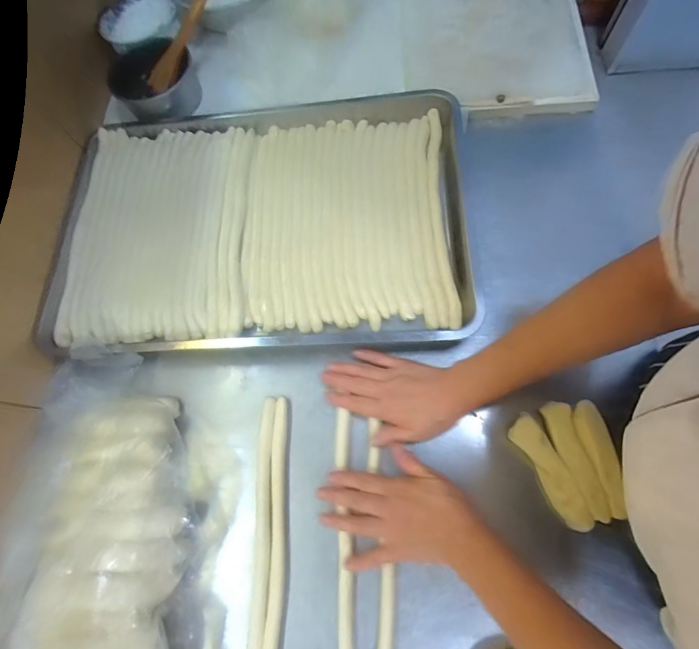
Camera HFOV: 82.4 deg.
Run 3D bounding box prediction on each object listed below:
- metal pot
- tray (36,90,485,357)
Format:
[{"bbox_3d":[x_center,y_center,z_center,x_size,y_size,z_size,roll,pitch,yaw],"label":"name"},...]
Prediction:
[{"bbox_3d":[-0.322,-0.413,0.662,0.134,0.055,0.151,-18,71,-1],"label":"metal pot"},{"bbox_3d":[-0.131,-0.152,0.587,0.593,0.041,0.403,-2,71,4],"label":"tray"}]

